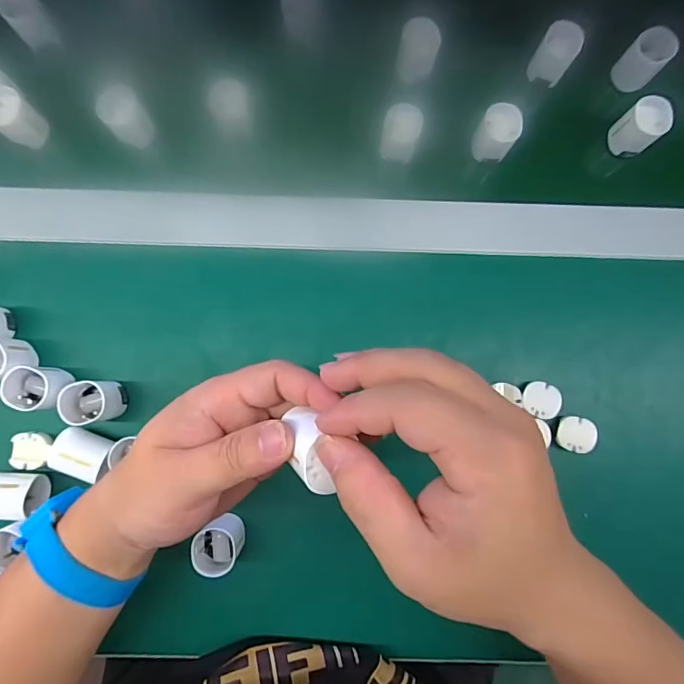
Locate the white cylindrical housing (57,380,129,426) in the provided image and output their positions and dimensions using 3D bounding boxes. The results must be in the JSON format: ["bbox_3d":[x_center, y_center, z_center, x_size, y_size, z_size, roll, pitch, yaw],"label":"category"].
[{"bbox_3d":[-0.170,0.042,0.322,0.033,0.037,0.029,-5,85,-6],"label":"white cylindrical housing"}]

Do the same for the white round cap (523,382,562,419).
[{"bbox_3d":[0.146,0.042,0.338,0.025,0.011,0.027,1,85,-6],"label":"white round cap"}]

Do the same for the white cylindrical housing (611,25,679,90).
[{"bbox_3d":[0.233,-0.218,0.359,0.028,0.040,0.028,1,85,-6],"label":"white cylindrical housing"}]

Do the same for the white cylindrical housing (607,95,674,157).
[{"bbox_3d":[0.226,-0.163,0.350,0.028,0.032,0.029,1,85,-6],"label":"white cylindrical housing"}]

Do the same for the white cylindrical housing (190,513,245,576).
[{"bbox_3d":[-0.084,0.138,0.312,0.031,0.030,0.034,1,85,-6],"label":"white cylindrical housing"}]

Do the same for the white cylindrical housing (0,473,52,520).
[{"bbox_3d":[-0.223,0.104,0.314,0.041,0.028,0.027,2,85,-6],"label":"white cylindrical housing"}]

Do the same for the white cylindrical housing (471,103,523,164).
[{"bbox_3d":[0.116,-0.156,0.347,0.028,0.033,0.028,1,85,-6],"label":"white cylindrical housing"}]

